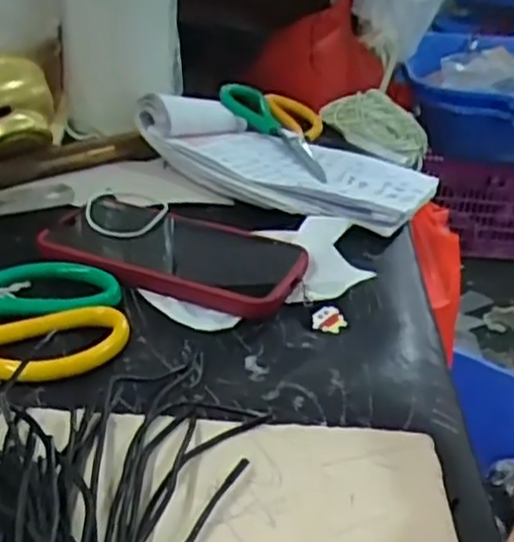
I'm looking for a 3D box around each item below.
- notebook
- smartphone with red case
[{"bbox_3d":[0.026,-0.104,0.611,0.220,0.049,0.143,17,33,19],"label":"notebook"},{"bbox_3d":[-0.053,-0.014,0.493,0.163,0.013,0.096,14,32,14],"label":"smartphone with red case"}]

